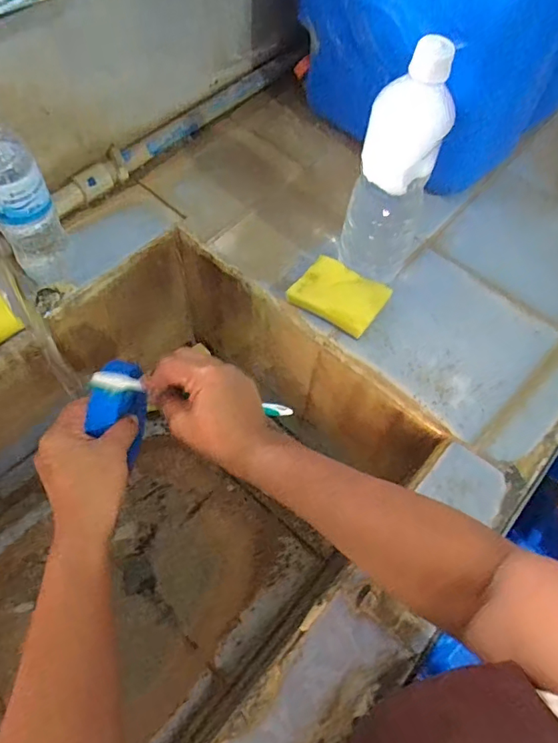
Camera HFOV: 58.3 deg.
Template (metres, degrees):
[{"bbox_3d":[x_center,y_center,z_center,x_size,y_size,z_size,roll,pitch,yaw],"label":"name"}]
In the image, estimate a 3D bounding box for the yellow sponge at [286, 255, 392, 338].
[{"bbox_3d":[0.069,-0.089,0.581,0.099,0.031,0.076,31,64,13],"label":"yellow sponge"}]

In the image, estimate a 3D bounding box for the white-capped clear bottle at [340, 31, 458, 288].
[{"bbox_3d":[0.118,-0.189,0.510,0.080,0.259,0.060,22,62,9],"label":"white-capped clear bottle"}]

